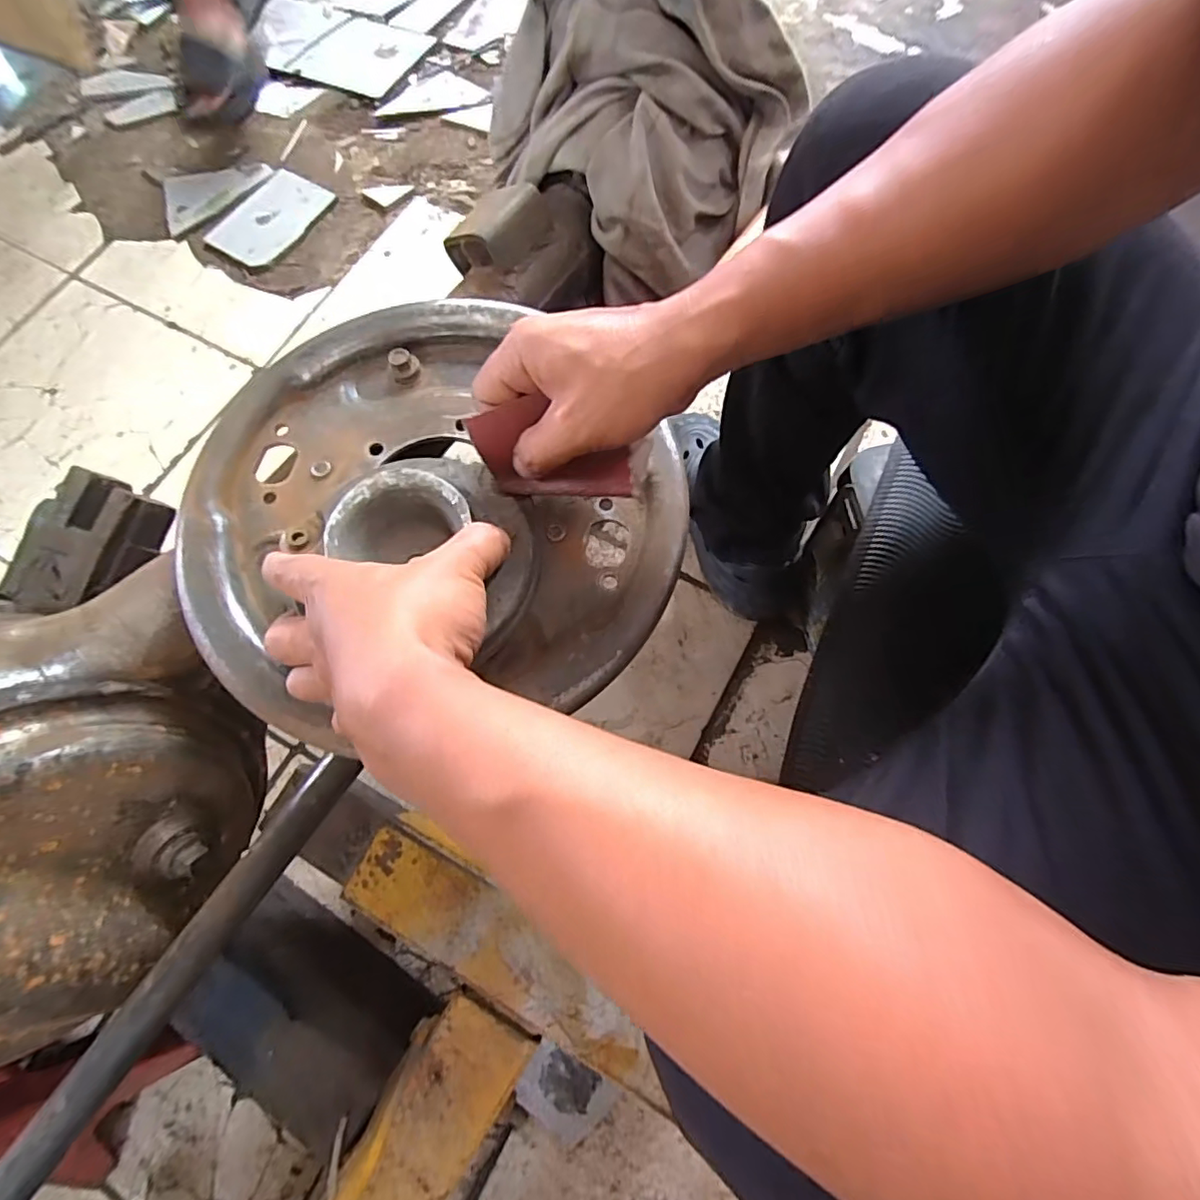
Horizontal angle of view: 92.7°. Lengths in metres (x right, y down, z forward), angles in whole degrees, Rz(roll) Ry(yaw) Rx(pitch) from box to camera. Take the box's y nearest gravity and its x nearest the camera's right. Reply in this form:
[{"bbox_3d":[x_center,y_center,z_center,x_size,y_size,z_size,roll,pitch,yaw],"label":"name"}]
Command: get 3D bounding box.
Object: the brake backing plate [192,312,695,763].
[{"bbox_3d":[-0.109,-0.054,0.327,0.286,0.056,0.260,0,70,0],"label":"brake backing plate"}]

